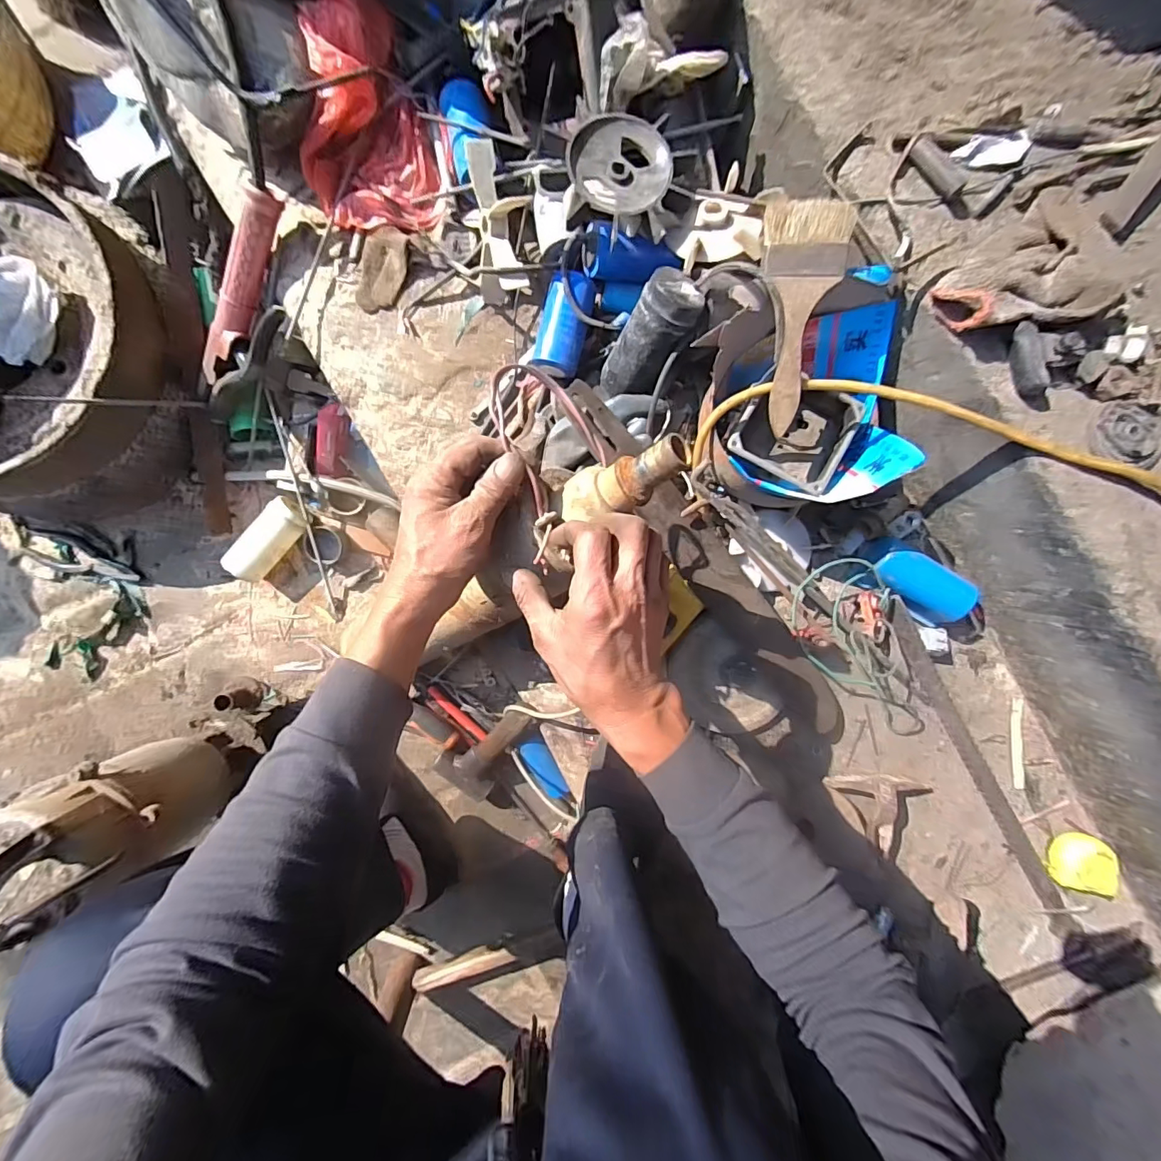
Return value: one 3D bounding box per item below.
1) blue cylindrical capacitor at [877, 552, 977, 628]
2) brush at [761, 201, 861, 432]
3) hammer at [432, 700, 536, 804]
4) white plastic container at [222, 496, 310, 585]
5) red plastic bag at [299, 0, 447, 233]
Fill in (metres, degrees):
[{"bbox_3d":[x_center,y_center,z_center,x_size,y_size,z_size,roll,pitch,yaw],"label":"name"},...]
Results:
[{"bbox_3d":[0.377,0.004,0.556,0.114,0.054,0.051,32,88,-1],"label":"blue cylindrical capacitor"},{"bbox_3d":[0.190,-0.229,0.436,0.067,0.018,0.185,4,101,-2],"label":"brush"},{"bbox_3d":[-0.122,0.227,0.673,0.084,0.027,0.183,39,117,-1],"label":"hammer"},{"bbox_3d":[-0.444,-0.057,0.691,0.126,0.041,0.054,-45,91,-2],"label":"white plastic container"},{"bbox_3d":[-0.232,-0.484,0.519,0.136,0.079,0.189,-11,89,-2],"label":"red plastic bag"}]

